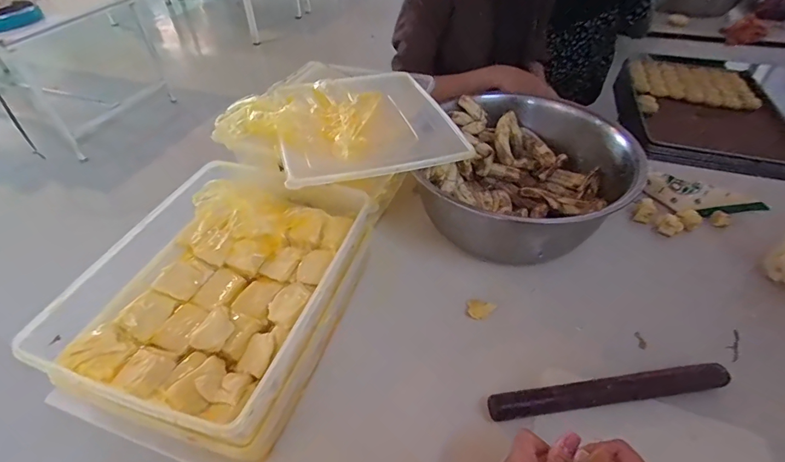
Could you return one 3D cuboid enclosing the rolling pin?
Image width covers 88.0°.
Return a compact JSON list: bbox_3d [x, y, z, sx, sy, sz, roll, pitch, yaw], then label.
[{"bbox_3d":[0.259,0.193,0.489,0.284,0.027,0.024,-5,45,-4],"label":"rolling pin"}]

